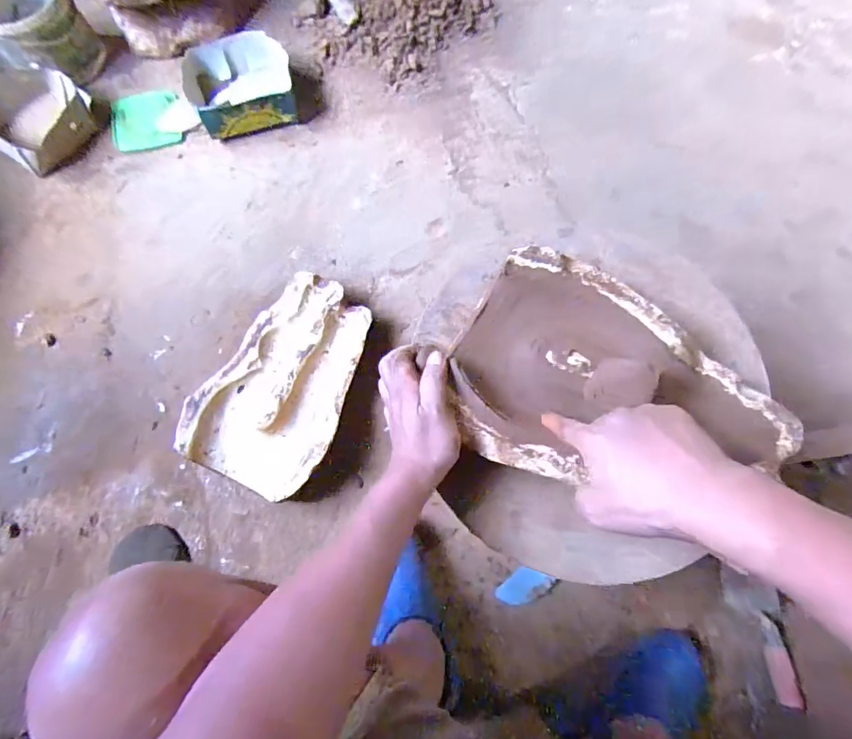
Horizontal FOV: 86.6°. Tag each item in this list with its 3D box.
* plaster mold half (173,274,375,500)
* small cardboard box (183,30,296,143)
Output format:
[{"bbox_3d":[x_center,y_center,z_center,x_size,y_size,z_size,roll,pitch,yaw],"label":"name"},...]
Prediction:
[{"bbox_3d":[-0.233,0.016,0.753,0.227,0.072,0.350,21,75,5],"label":"plaster mold half"},{"bbox_3d":[-0.386,-0.590,0.940,0.216,0.077,0.203,-18,74,-6],"label":"small cardboard box"}]

